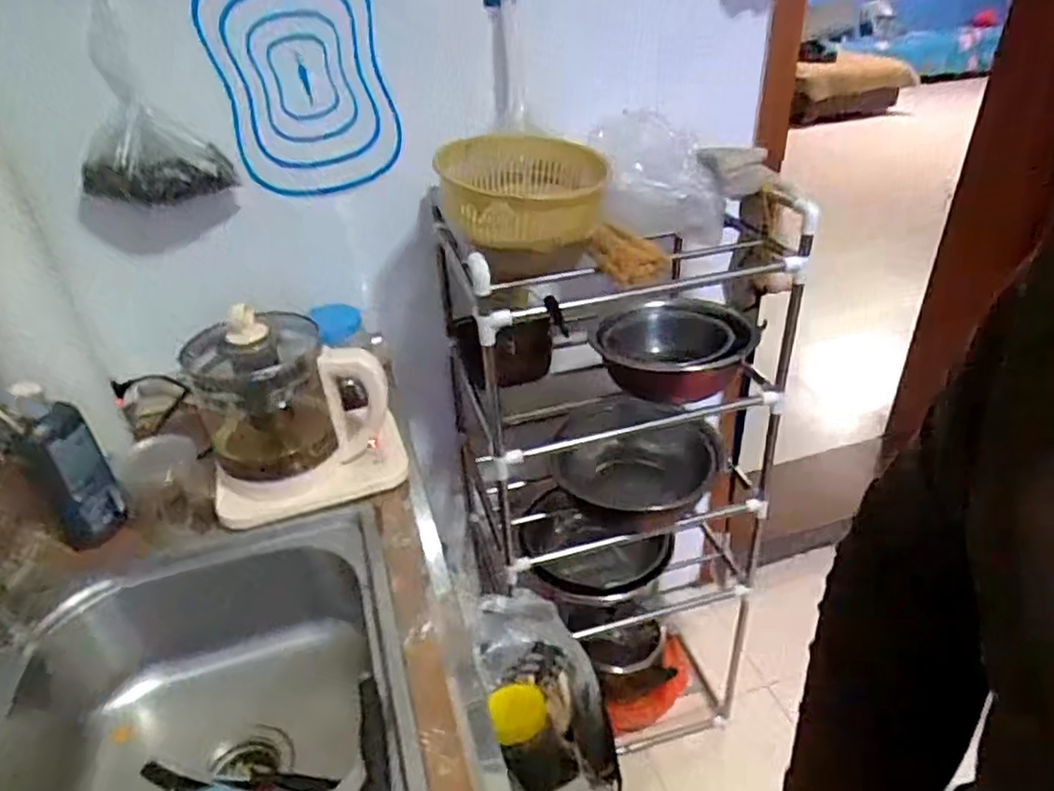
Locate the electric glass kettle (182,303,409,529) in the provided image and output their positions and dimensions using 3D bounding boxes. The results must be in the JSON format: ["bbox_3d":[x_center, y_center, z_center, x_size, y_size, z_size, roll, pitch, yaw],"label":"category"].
[{"bbox_3d":[-0.277,0.018,0.829,0.223,0.211,0.146,-11,34,-13],"label":"electric glass kettle"}]

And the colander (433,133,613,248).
[{"bbox_3d":[-0.006,-0.243,0.814,0.186,0.098,0.217,2,33,7],"label":"colander"}]

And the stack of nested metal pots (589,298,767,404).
[{"bbox_3d":[0.202,-0.054,0.965,0.208,0.098,0.186,7,34,15],"label":"stack of nested metal pots"}]

